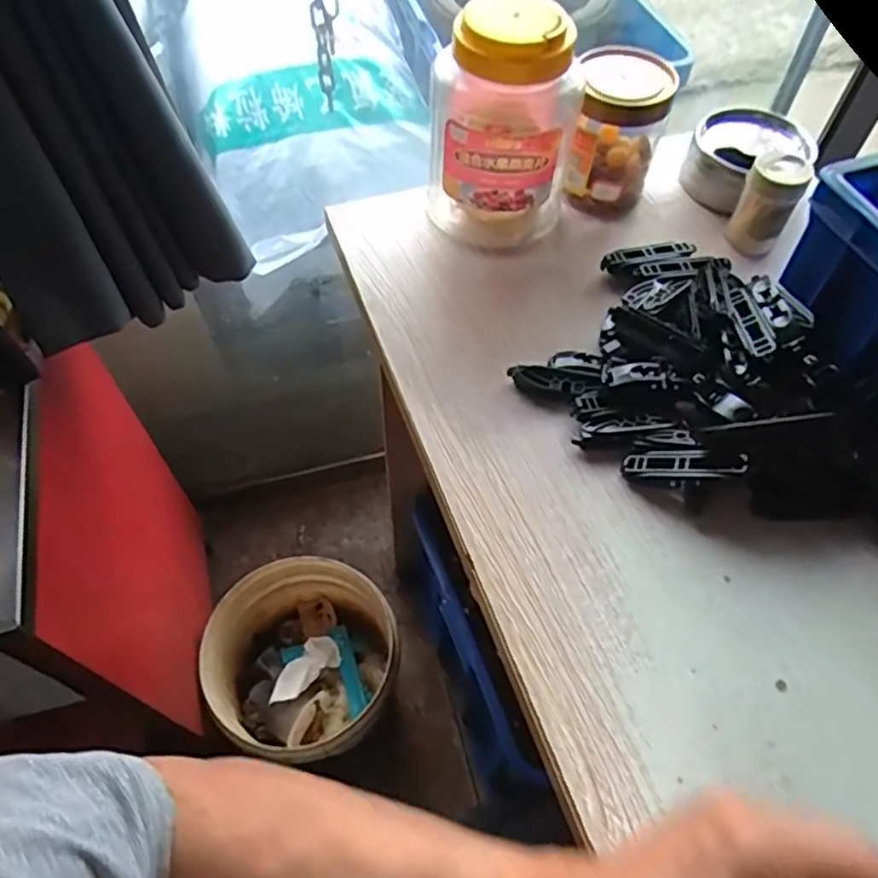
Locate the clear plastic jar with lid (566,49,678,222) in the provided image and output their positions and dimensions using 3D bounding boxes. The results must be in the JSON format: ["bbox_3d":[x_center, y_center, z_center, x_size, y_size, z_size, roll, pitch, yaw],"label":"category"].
[{"bbox_3d":[0.154,-0.264,0.570,0.072,0.120,0.076,0,56,0],"label":"clear plastic jar with lid"}]

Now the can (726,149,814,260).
[{"bbox_3d":[0.276,-0.197,0.553,0.045,0.083,0.037,29,61,17],"label":"can"}]

